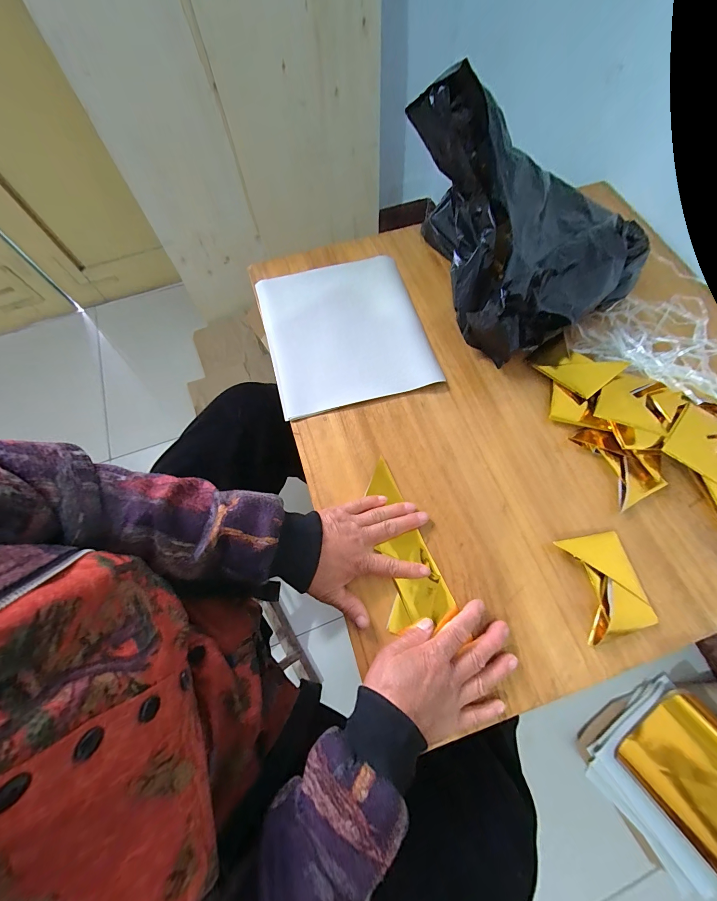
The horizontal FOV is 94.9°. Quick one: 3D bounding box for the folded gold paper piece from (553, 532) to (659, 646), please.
[{"bbox_3d":[0.264,0.141,0.349,0.072,0.014,0.099,-12,70,-3],"label":"folded gold paper piece"}]

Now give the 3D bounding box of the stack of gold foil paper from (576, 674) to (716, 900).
[{"bbox_3d":[0.626,0.630,0.638,0.282,0.053,0.275,-33,72,-11],"label":"stack of gold foil paper"}]

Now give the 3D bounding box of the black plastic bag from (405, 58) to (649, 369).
[{"bbox_3d":[0.241,-0.325,0.449,0.297,0.167,0.330,-20,70,-7],"label":"black plastic bag"}]

